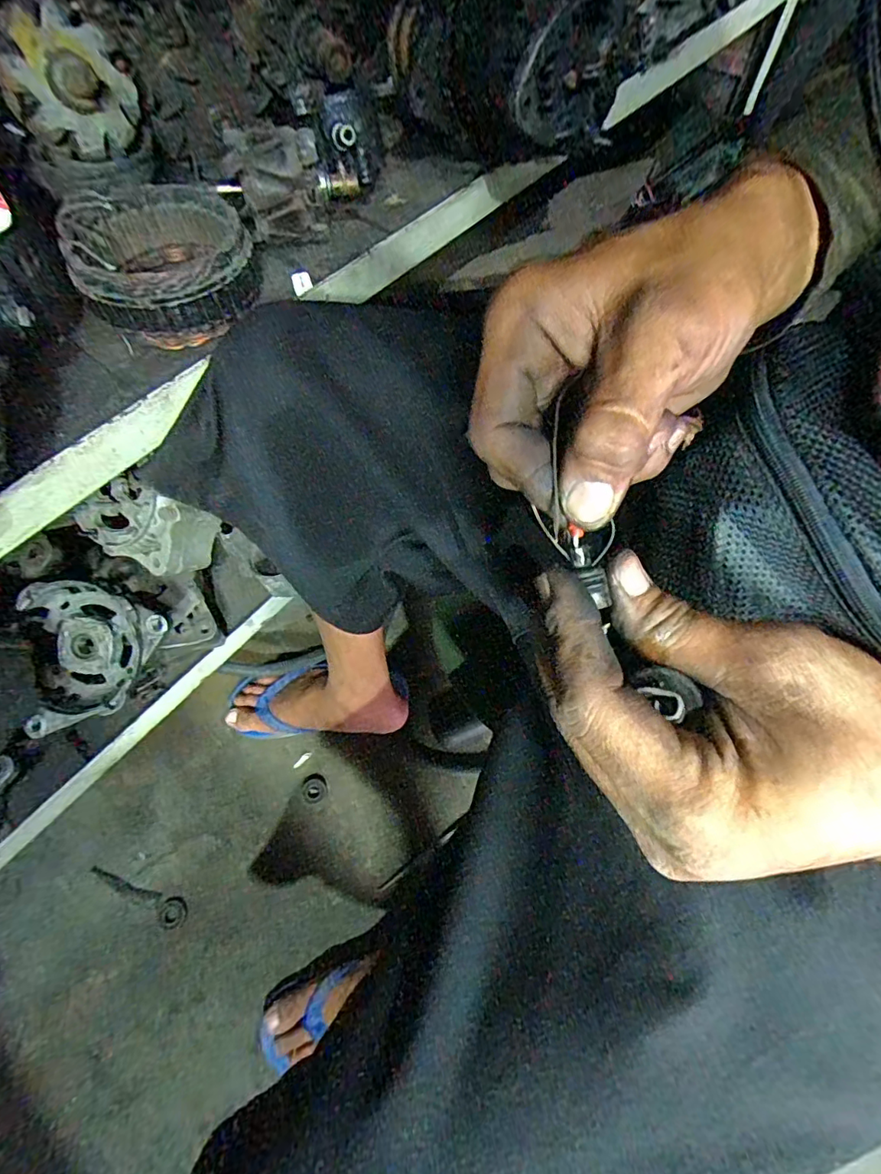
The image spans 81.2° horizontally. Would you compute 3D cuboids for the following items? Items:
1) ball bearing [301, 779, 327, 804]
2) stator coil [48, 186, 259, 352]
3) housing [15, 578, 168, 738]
[{"bbox_3d":[-0.164,0.265,0.666,0.032,0.004,0.029,-16,66,-7],"label":"ball bearing"},{"bbox_3d":[-0.214,-0.253,0.398,0.119,0.062,0.124,0,65,0],"label":"stator coil"},{"bbox_3d":[-0.363,0.069,0.526,0.135,0.061,0.162,31,96,11],"label":"housing"}]

